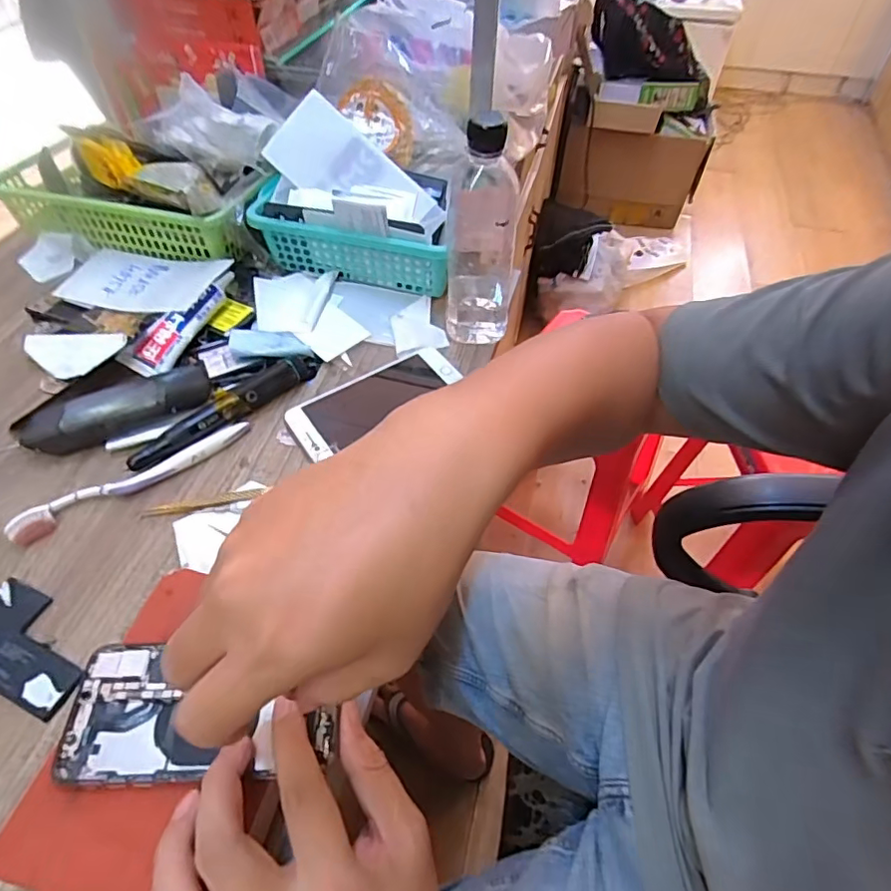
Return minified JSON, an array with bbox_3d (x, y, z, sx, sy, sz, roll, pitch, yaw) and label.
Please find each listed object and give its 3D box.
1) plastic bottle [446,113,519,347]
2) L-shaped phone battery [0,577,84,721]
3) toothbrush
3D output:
[{"bbox_3d":[0.032,-0.188,0.490,0.061,0.186,0.071,2,52,1],"label":"plastic bottle"},{"bbox_3d":[-0.269,0.127,0.356,0.095,0.007,0.056,20,54,15],"label":"L-shaped phone battery"},{"bbox_3d":[-0.239,0.023,0.429,0.178,0.014,0.022,-29,58,-21],"label":"toothbrush"}]

